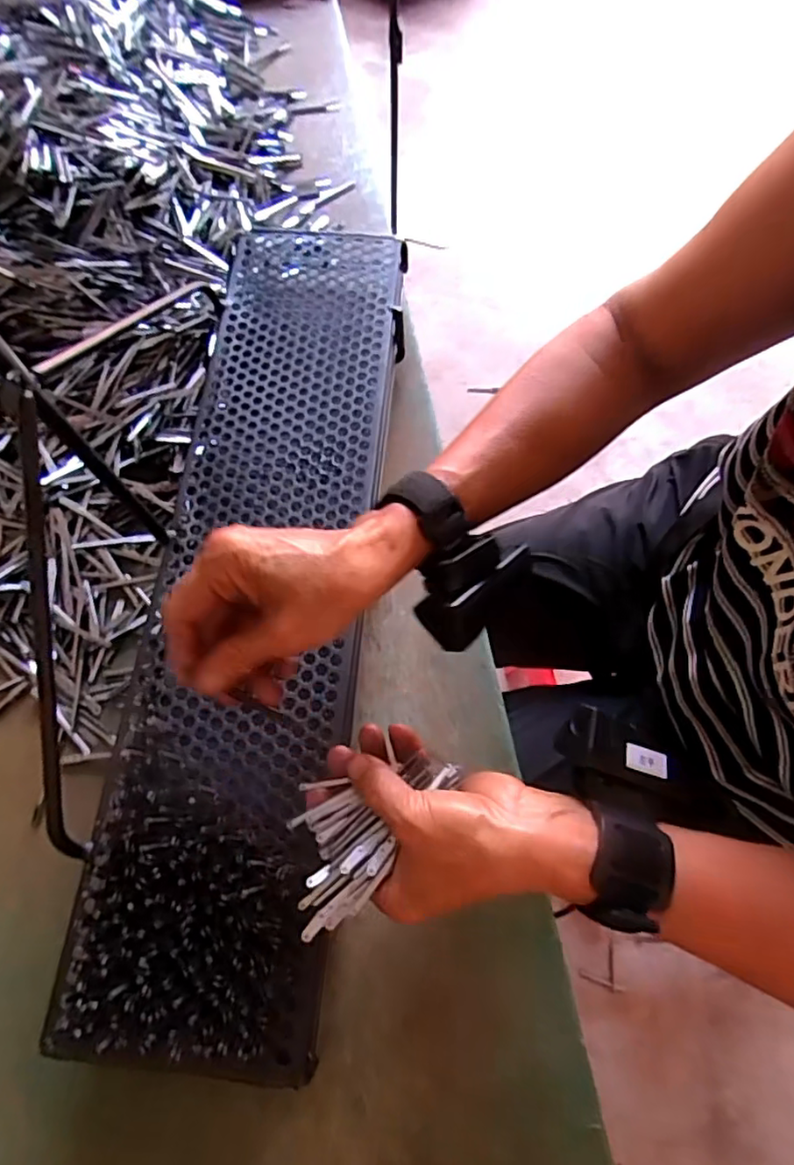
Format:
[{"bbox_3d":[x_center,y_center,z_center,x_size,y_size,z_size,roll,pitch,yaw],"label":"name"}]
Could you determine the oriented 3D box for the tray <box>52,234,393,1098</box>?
[{"bbox_3d":[-0.092,-0.019,0.426,0.142,0.046,0.582,4,68,4],"label":"tray"}]

